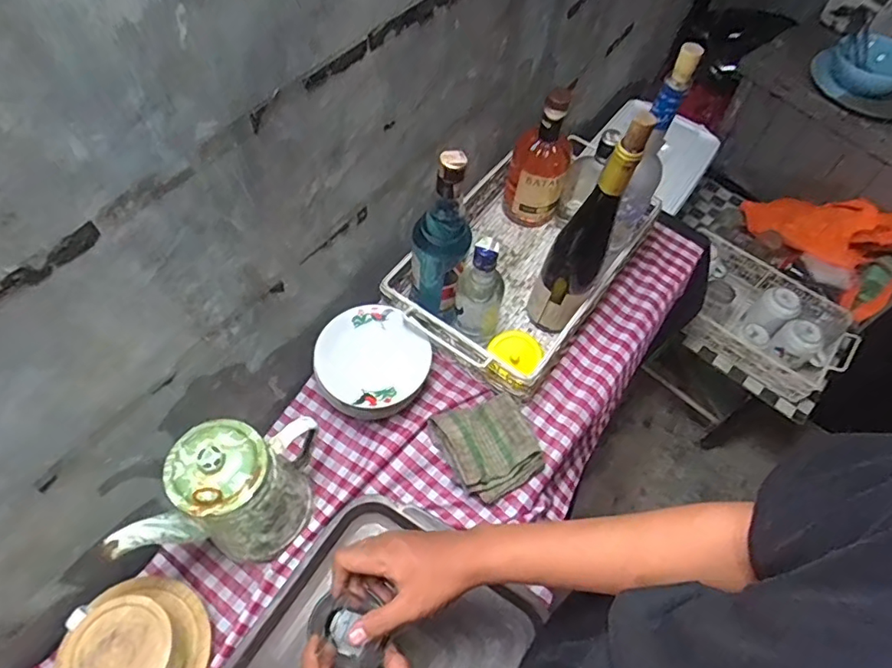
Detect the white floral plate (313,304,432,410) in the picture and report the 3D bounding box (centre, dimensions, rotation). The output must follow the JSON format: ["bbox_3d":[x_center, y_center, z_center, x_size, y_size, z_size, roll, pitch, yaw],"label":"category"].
[{"bbox_3d":[-0.097,0.028,0.710,0.137,0.022,0.142,1,59,-2],"label":"white floral plate"}]

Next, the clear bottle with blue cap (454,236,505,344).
[{"bbox_3d":[0.045,-0.051,0.717,0.059,0.205,0.053,10,59,3],"label":"clear bottle with blue cap"}]

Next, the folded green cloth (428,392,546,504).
[{"bbox_3d":[0.054,0.143,0.705,0.109,0.040,0.122,-25,63,-17],"label":"folded green cloth"}]

